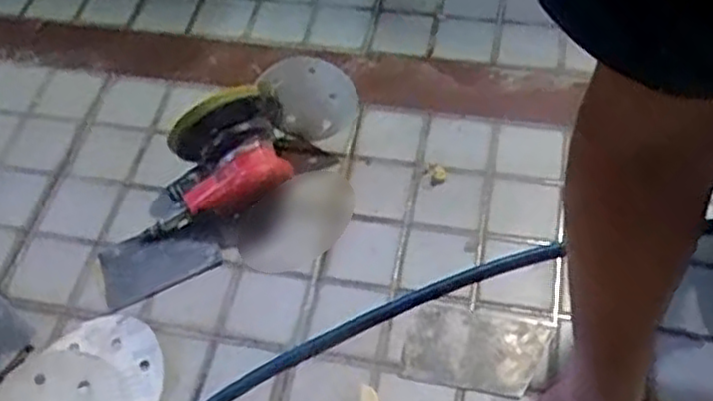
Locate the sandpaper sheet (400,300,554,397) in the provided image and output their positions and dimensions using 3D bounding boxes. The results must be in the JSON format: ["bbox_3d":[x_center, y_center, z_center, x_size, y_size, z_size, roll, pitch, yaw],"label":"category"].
[{"bbox_3d":[0.104,0.132,0.671,0.118,0.004,0.075,11,58,12],"label":"sandpaper sheet"}]

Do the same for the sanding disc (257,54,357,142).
[{"bbox_3d":[-0.045,-0.107,0.779,0.093,0.098,0.010,-33,33,-16],"label":"sanding disc"}]

